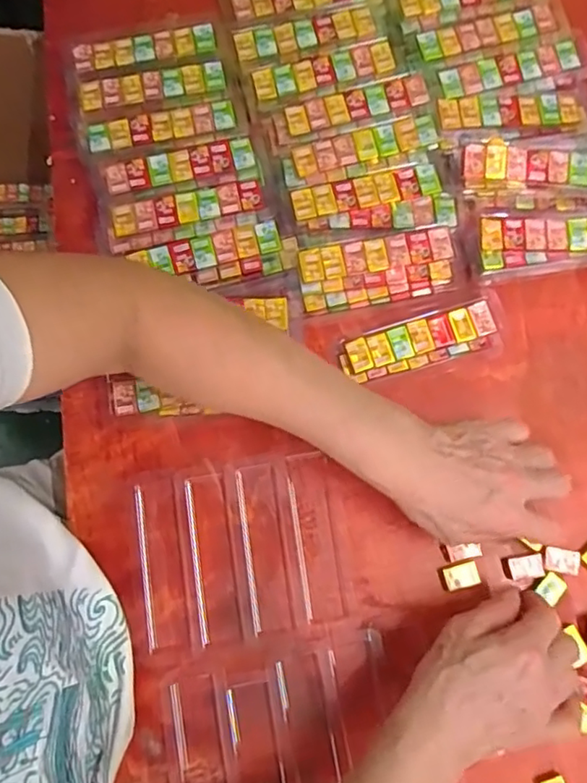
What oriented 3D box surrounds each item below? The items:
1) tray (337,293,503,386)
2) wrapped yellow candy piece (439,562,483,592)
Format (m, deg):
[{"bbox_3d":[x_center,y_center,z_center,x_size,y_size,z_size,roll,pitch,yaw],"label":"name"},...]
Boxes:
[{"bbox_3d":[0.103,-0.037,0.459,0.128,0.016,0.045,-17,78,-3],"label":"tray"},{"bbox_3d":[0.124,0.138,0.429,0.028,0.008,0.018,-12,78,-2],"label":"wrapped yellow candy piece"}]

